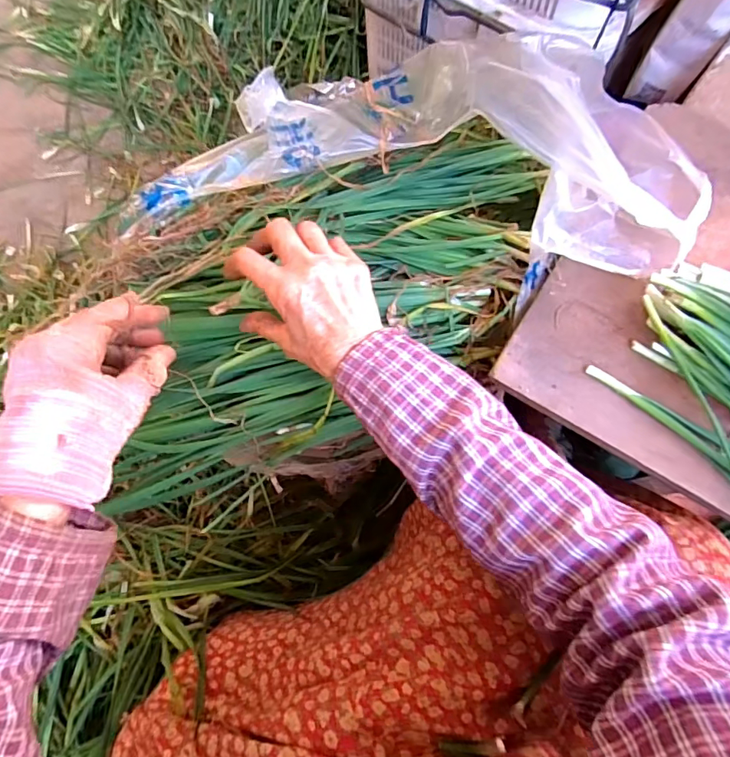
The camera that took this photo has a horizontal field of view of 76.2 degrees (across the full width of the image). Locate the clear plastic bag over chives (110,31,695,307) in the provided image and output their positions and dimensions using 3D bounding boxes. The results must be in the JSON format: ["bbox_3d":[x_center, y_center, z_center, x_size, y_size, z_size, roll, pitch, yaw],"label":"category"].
[{"bbox_3d":[0.037,-0.269,0.490,0.556,0.124,0.330,6,69,1],"label":"clear plastic bag over chives"}]

